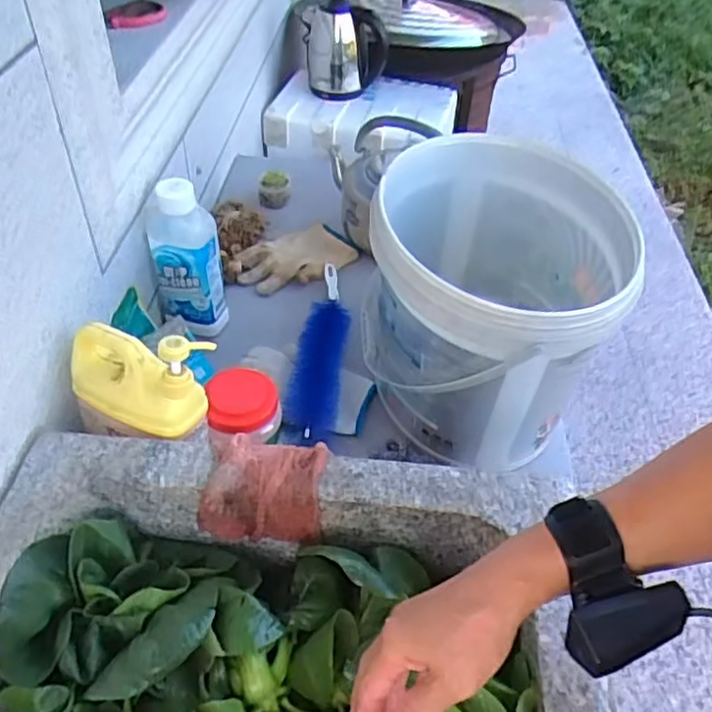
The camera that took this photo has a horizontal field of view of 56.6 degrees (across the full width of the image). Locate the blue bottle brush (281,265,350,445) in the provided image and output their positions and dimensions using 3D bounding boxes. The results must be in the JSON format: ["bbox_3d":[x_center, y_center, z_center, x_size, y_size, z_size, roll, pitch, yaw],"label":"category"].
[{"bbox_3d":[-0.047,-0.026,0.965,0.067,0.042,0.370,5,44,2],"label":"blue bottle brush"}]

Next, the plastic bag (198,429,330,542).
[{"bbox_3d":[-0.090,0.134,0.653,0.112,0.077,0.077,3,44,-1],"label":"plastic bag"}]

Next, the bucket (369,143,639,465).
[{"bbox_3d":[0.180,-0.076,0.860,0.316,0.258,0.376,4,44,1],"label":"bucket"}]

